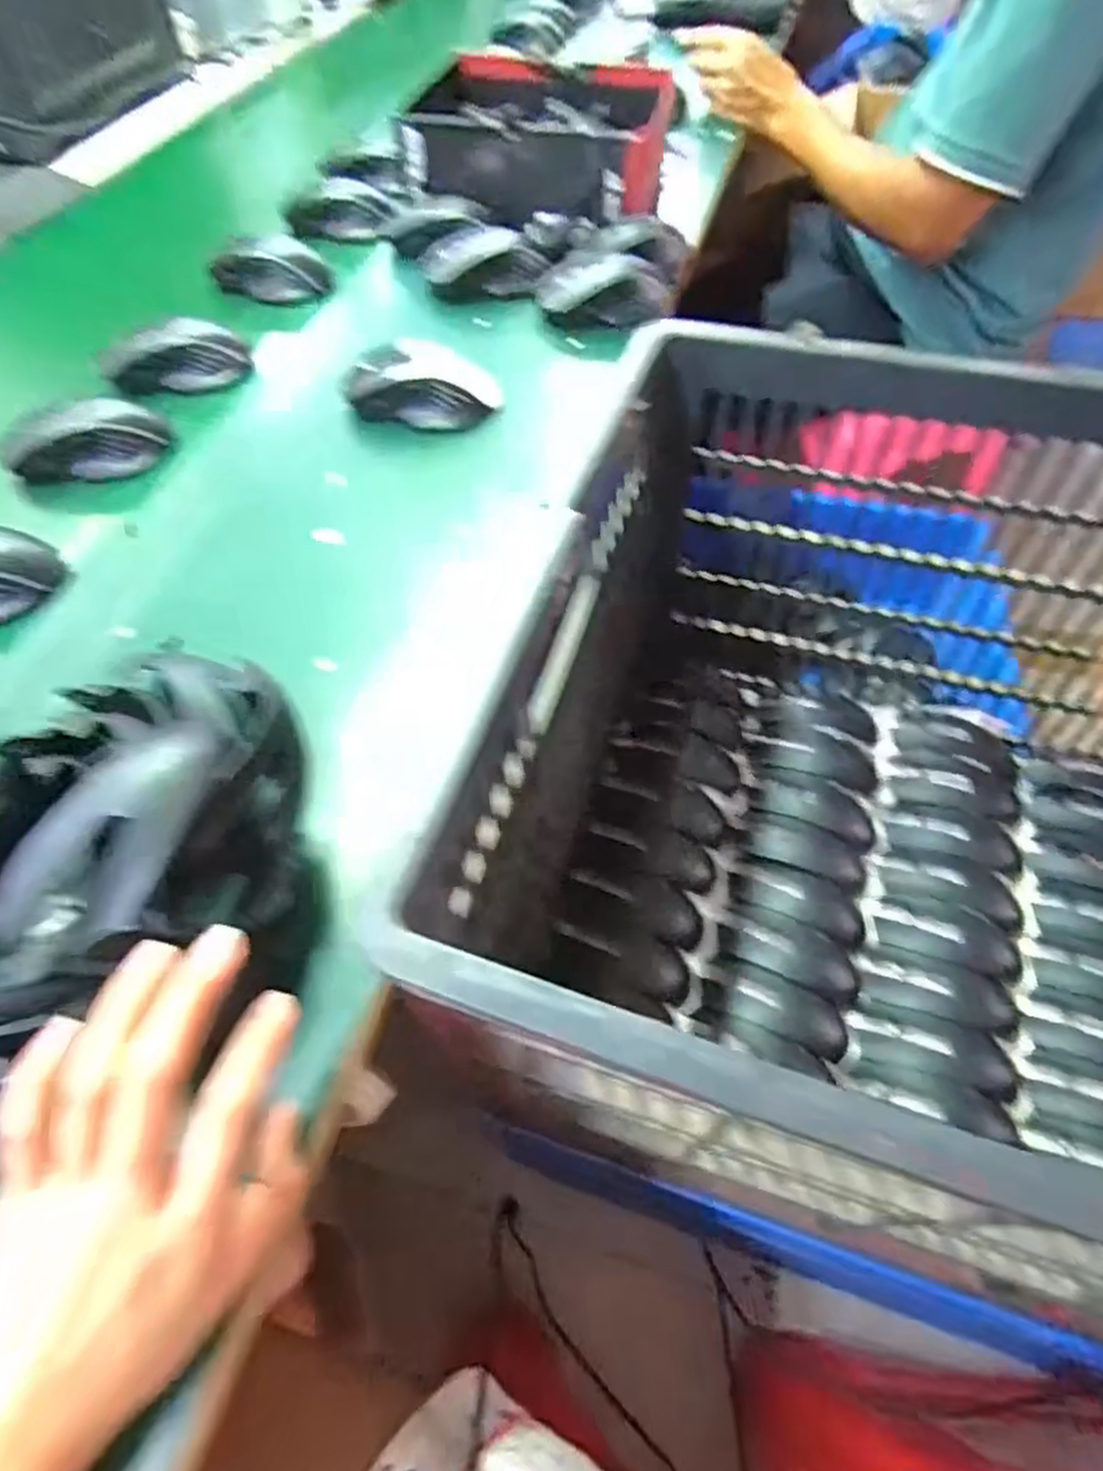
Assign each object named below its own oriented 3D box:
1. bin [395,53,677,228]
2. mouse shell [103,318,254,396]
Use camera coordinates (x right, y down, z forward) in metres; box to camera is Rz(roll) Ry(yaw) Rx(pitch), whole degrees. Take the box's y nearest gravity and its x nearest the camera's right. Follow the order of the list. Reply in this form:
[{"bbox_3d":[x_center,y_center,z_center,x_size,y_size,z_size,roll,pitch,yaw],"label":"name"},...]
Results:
[{"bbox_3d":[-0.016,-0.601,0.764,0.253,0.078,0.212,11,56,8],"label":"bin"},{"bbox_3d":[-0.309,-0.312,0.626,0.112,0.037,0.055,-19,57,-12],"label":"mouse shell"}]

